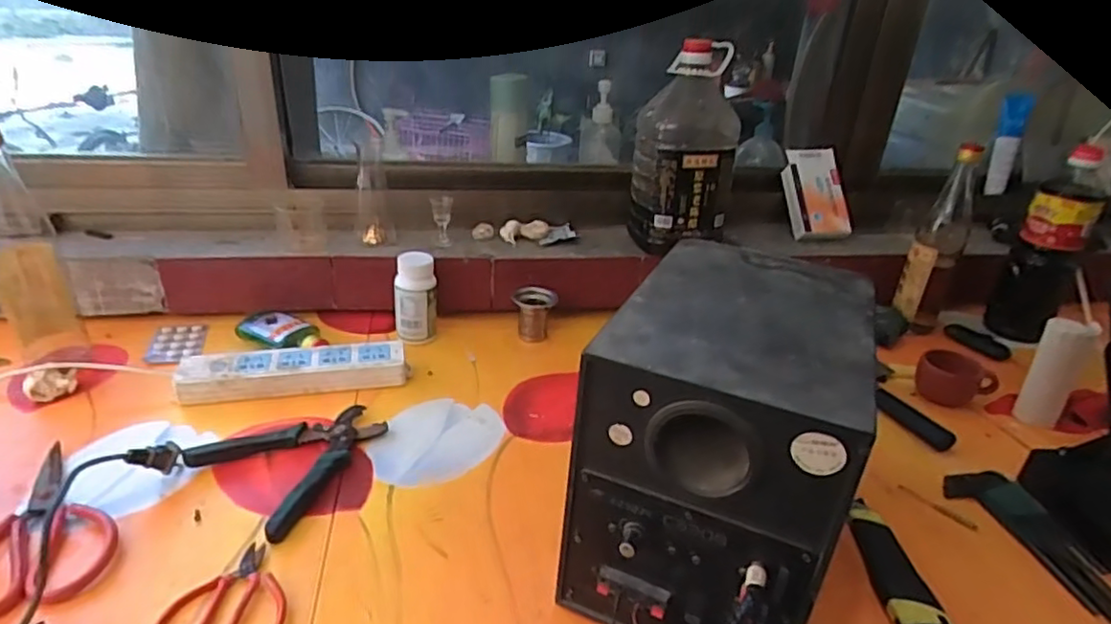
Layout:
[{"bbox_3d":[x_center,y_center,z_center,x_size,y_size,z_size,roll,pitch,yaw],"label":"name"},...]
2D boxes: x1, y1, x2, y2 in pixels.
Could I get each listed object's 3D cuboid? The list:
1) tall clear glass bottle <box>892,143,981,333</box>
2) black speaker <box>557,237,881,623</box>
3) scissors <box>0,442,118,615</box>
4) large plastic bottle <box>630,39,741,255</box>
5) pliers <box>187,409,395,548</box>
[{"bbox_3d":[0.520,-0.097,0.867,0.059,0.248,0.054,19,32,26],"label":"tall clear glass bottle"},{"bbox_3d":[0.127,0.090,0.485,0.159,0.203,0.250,15,30,21],"label":"black speaker"},{"bbox_3d":[-0.418,0.168,0.520,0.105,0.006,0.185,-11,31,-26],"label":"scissors"},{"bbox_3d":[0.167,-0.215,0.834,0.114,0.245,0.104,-4,29,-14],"label":"large plastic bottle"},{"bbox_3d":[-0.237,0.130,0.606,0.135,0.018,0.155,21,33,30],"label":"pliers"}]

